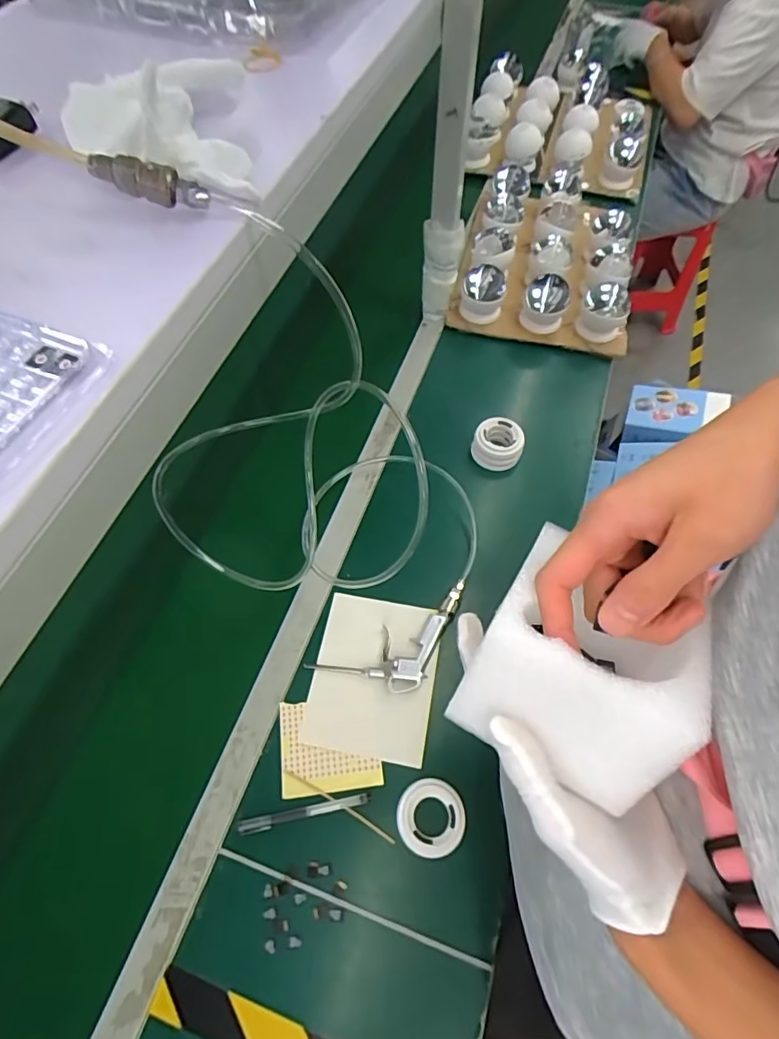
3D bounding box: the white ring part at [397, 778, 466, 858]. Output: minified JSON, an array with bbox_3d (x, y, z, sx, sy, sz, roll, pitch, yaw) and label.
[{"bbox_3d":[0.045,0.322,0.565,0.071,0.007,0.072,-3,61,-1],"label":"white ring part"}]

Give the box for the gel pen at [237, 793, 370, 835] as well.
[{"bbox_3d":[-0.093,0.321,0.570,0.142,0.007,0.015,-10,62,-5],"label":"gel pen"}]

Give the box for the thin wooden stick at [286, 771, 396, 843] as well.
[{"bbox_3d":[-0.056,0.315,0.579,0.142,0.007,0.006,26,64,14],"label":"thin wooden stick"}]

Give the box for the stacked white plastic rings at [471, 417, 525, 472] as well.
[{"bbox_3d":[0.164,-0.111,0.805,0.071,0.059,0.069,0,61,0],"label":"stacked white plastic rings"}]

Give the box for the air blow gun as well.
[{"bbox_3d":[0.018,0.162,0.649,0.220,0.019,0.088,-27,65,-14],"label":"air blow gun"}]

